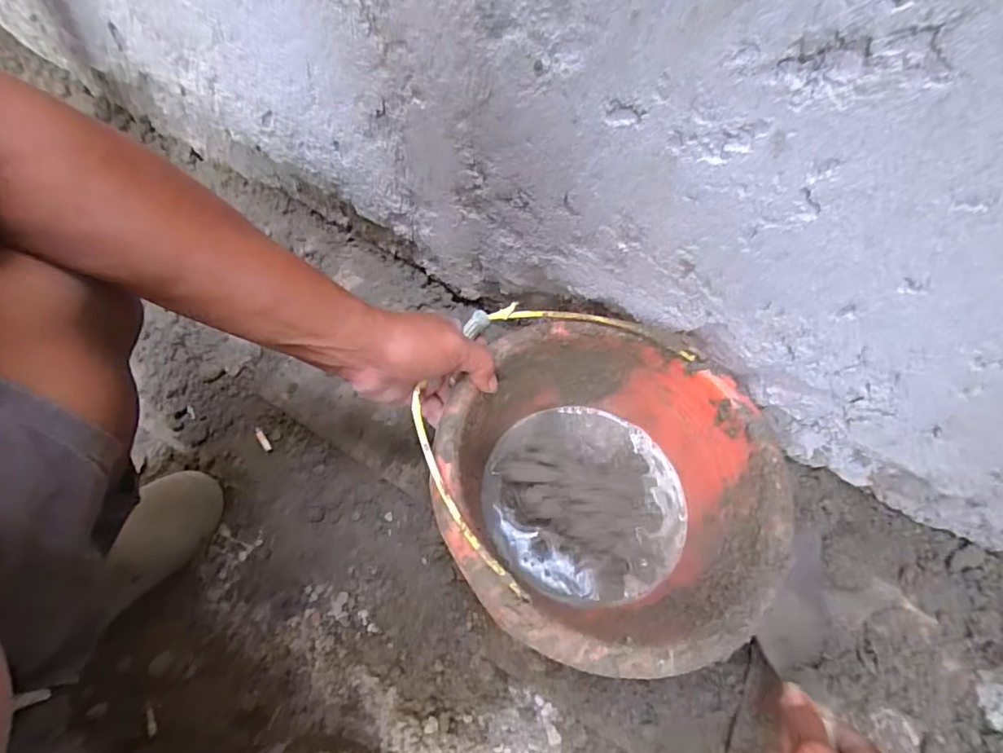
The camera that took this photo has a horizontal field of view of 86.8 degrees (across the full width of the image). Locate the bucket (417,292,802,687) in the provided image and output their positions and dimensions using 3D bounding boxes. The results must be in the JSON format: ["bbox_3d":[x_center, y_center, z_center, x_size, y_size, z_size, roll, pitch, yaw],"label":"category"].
[{"bbox_3d":[0.085,0.107,0.481,0.287,0.151,0.263,0,64,-1],"label":"bucket"}]

